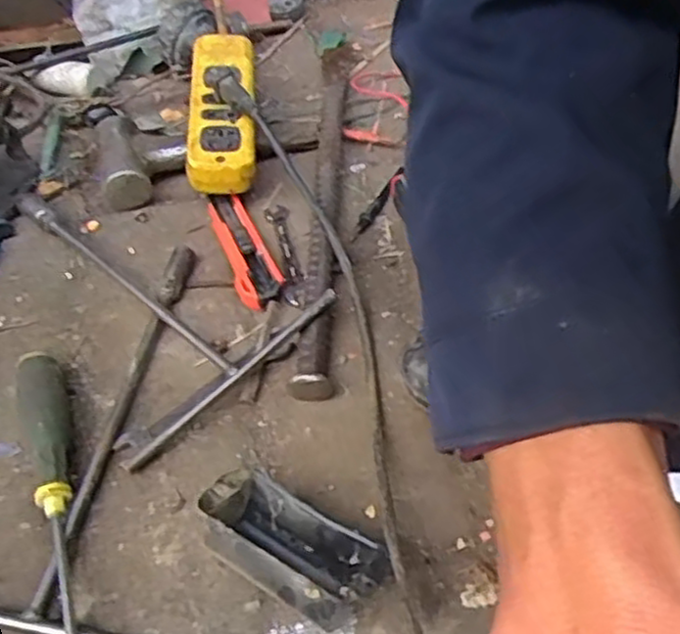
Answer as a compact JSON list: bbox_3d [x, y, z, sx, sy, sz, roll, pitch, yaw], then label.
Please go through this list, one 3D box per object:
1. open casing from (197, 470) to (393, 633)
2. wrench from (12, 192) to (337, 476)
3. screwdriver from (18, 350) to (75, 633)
[{"bbox_3d":[-0.028,0.129,0.419,0.107,0.052,0.052,27,55,23],"label":"open casing"},{"bbox_3d":[-0.167,-0.035,0.579,0.175,0.034,0.293,-36,57,-26],"label":"wrench"},{"bbox_3d":[-0.174,0.105,0.461,0.024,0.030,0.203,-15,50,-11],"label":"screwdriver"}]

